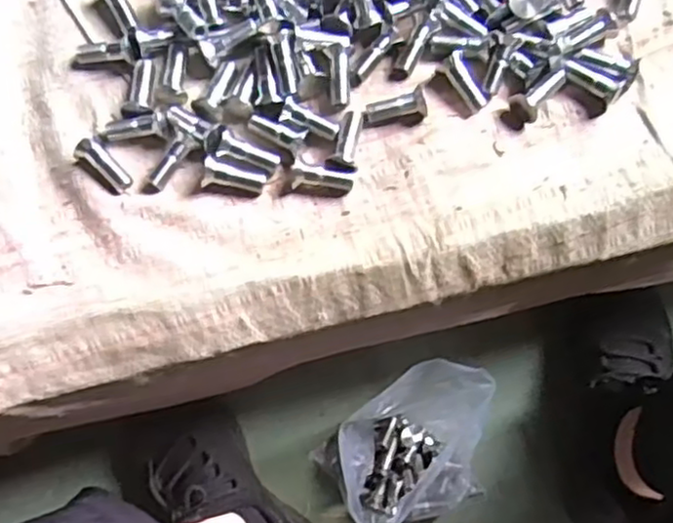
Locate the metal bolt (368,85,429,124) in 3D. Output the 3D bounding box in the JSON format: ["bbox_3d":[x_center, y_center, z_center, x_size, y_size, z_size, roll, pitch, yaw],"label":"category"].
[{"bbox_3d":[0.035,-0.089,0.407,0.033,0.012,0.013,-13,76,13],"label":"metal bolt"}]

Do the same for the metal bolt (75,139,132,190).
[{"bbox_3d":[-0.131,-0.055,0.400,0.036,0.012,0.012,36,79,8],"label":"metal bolt"}]

